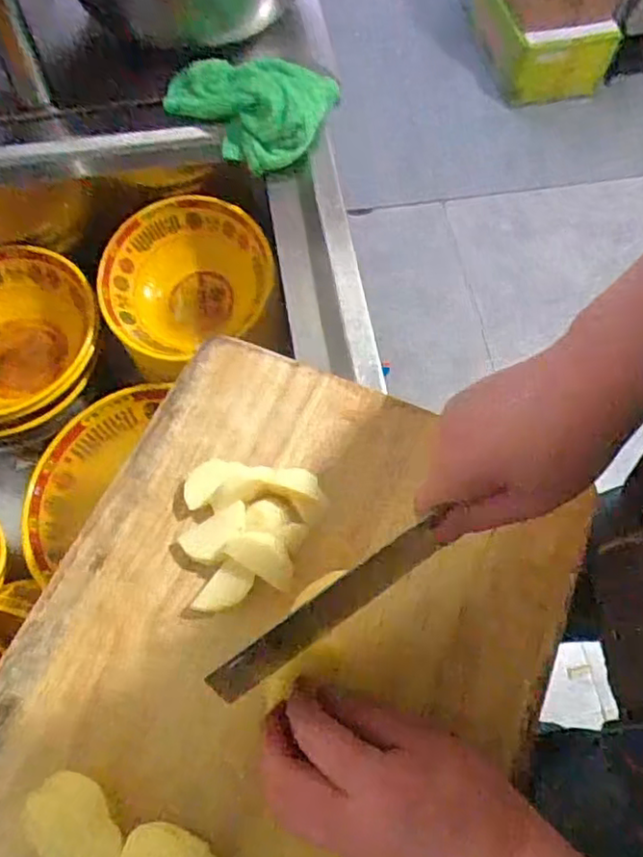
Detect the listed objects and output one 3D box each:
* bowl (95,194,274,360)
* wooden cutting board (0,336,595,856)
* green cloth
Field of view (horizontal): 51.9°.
[{"bbox_3d":[-0.144,-0.153,0.677,0.170,0.070,0.144,-37,69,-16],"label":"bowl"},{"bbox_3d":[-0.038,0.157,0.402,0.308,0.029,0.435,22,66,10],"label":"wooden cutting board"},{"bbox_3d":[-0.070,-0.312,0.648,0.168,0.047,0.117,4,64,2],"label":"green cloth"}]

